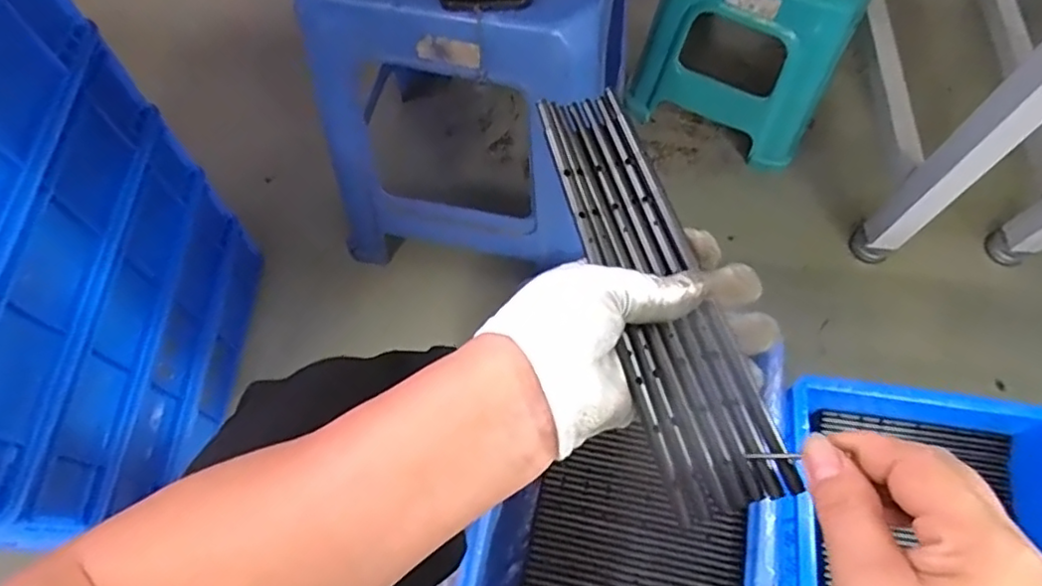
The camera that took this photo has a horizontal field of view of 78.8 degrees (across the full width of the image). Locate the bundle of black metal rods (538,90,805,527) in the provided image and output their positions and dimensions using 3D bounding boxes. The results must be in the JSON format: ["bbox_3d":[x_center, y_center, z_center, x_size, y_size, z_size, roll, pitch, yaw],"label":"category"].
[{"bbox_3d":[0.066,-0.004,0.317,0.054,0.017,0.222,-18,74,-8],"label":"bundle of black metal rods"}]

